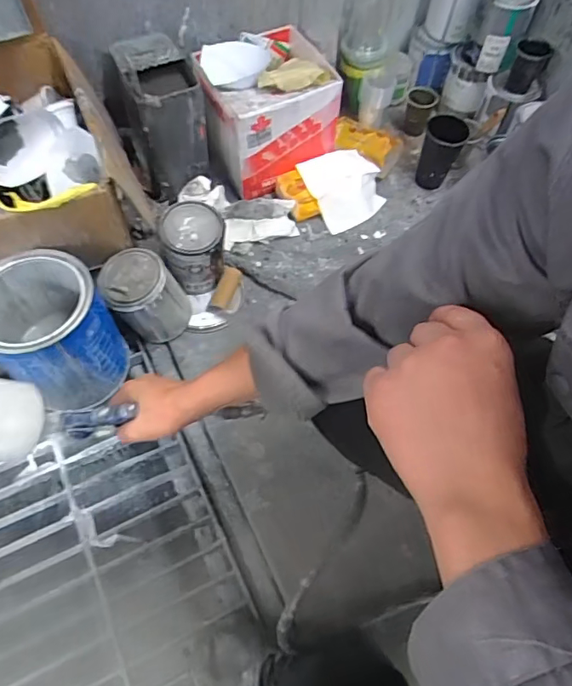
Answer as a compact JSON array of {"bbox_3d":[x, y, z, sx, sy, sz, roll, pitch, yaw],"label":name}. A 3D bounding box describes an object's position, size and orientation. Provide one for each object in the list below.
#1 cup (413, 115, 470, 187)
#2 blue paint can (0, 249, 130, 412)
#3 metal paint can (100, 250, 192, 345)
[{"bbox_3d":[0.311,-0.385,1.027,0.079,0.115,0.073,22,65,9],"label":"cup"},{"bbox_3d":[-0.347,-0.023,0.750,0.163,0.181,0.189,-35,69,-19],"label":"blue paint can"},{"bbox_3d":[-0.231,-0.071,0.830,0.107,0.145,0.102,1,63,-1],"label":"metal paint can"}]

